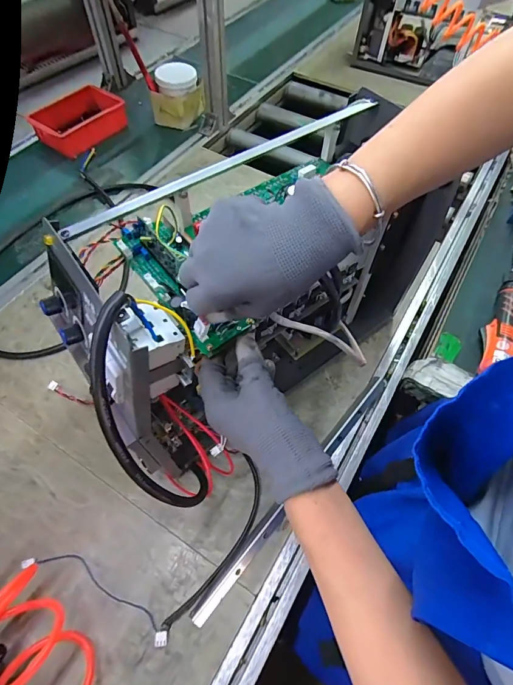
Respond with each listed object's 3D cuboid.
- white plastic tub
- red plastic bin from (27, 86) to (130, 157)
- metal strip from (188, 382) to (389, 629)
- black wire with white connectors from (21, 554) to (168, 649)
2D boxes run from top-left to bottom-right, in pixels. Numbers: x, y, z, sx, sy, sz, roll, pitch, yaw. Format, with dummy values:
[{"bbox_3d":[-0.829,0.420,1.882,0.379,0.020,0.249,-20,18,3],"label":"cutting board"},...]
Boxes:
[{"bbox_3d":[-0.193,-0.609,0.955,0.121,0.116,0.089,7,58,3],"label":"white plastic tub"},{"bbox_3d":[-0.431,-0.539,0.938,0.209,0.059,0.166,-38,66,-22],"label":"red plastic bin"},{"bbox_3d":[0.064,0.192,0.530,0.021,0.009,0.409,37,64,20],"label":"metal strip"},{"bbox_3d":[-0.188,0.294,0.457,0.197,0.011,0.035,21,60,11],"label":"black wire with white connectors"}]

